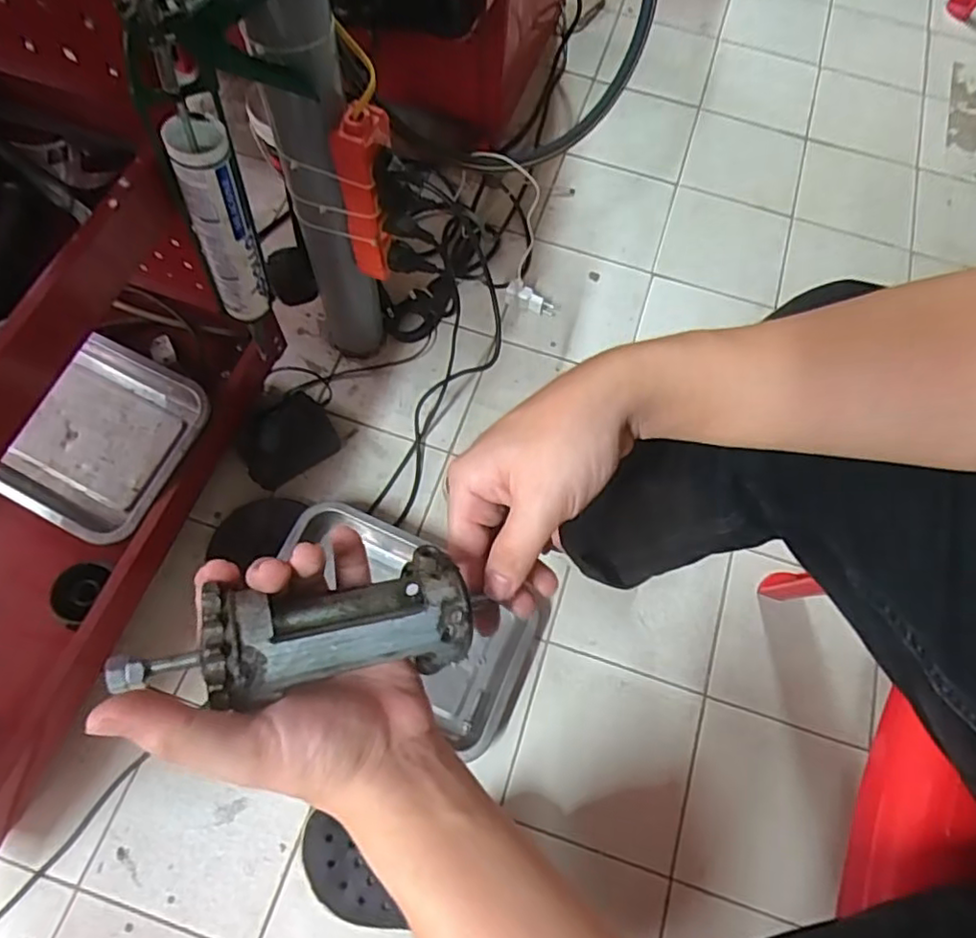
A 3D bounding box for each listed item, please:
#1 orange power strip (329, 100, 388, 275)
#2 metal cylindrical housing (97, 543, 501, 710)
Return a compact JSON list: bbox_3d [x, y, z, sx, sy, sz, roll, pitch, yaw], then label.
[{"bbox_3d":[-0.122,-0.282,0.667,0.041,0.189,0.054,20,67,6],"label":"orange power strip"},{"bbox_3d":[-0.078,0.071,0.268,0.134,0.044,0.049,-6,67,-25],"label":"metal cylindrical housing"}]

